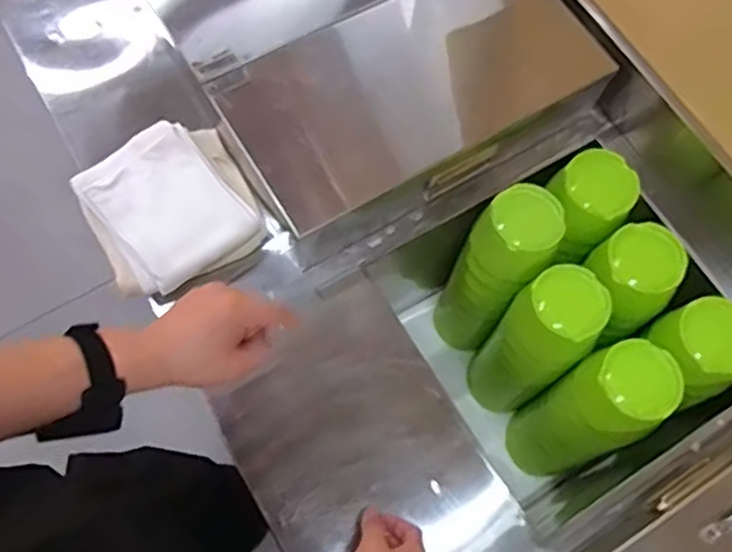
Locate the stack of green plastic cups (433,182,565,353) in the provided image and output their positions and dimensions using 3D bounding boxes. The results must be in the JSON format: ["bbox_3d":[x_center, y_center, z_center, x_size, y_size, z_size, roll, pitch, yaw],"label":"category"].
[{"bbox_3d":[0.175,0.003,0.981,0.094,0.328,0.113,41,73,12],"label":"stack of green plastic cups"}]

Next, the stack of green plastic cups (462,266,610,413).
[{"bbox_3d":[0.219,0.097,0.950,0.100,0.343,0.100,39,72,11],"label":"stack of green plastic cups"}]

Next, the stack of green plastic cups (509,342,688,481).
[{"bbox_3d":[0.280,0.186,0.924,0.109,0.357,0.101,-23,72,-11],"label":"stack of green plastic cups"}]

